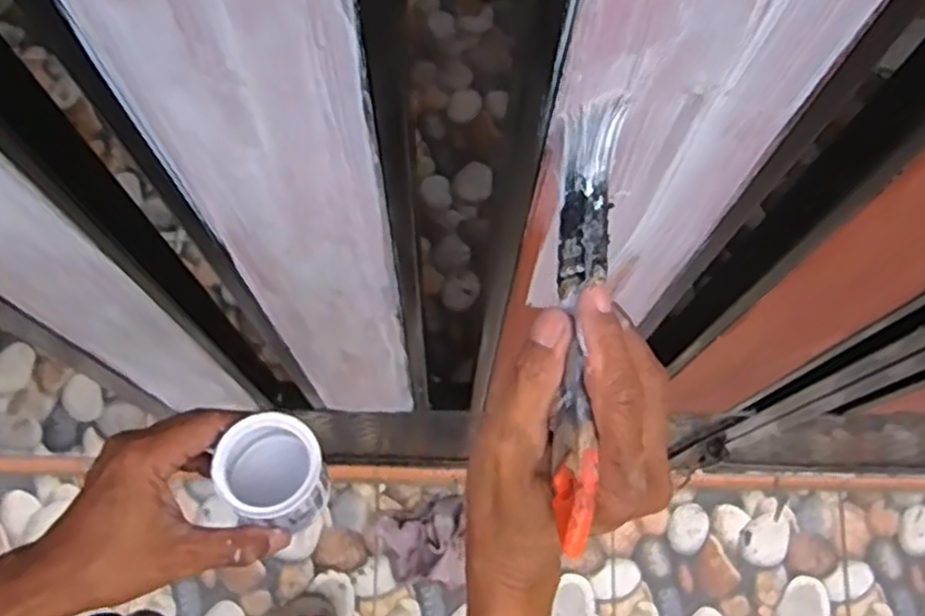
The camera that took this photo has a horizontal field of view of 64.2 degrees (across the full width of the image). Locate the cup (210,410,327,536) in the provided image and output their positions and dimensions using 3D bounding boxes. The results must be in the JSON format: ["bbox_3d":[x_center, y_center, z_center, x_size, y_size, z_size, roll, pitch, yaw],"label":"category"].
[{"bbox_3d":[-0.104,0.094,0.416,0.052,0.061,0.062,-39,80,-11],"label":"cup"}]

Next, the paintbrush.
[{"bbox_3d":[0.046,0.003,0.283,0.017,0.025,0.163,5,80,-1],"label":"paintbrush"}]

